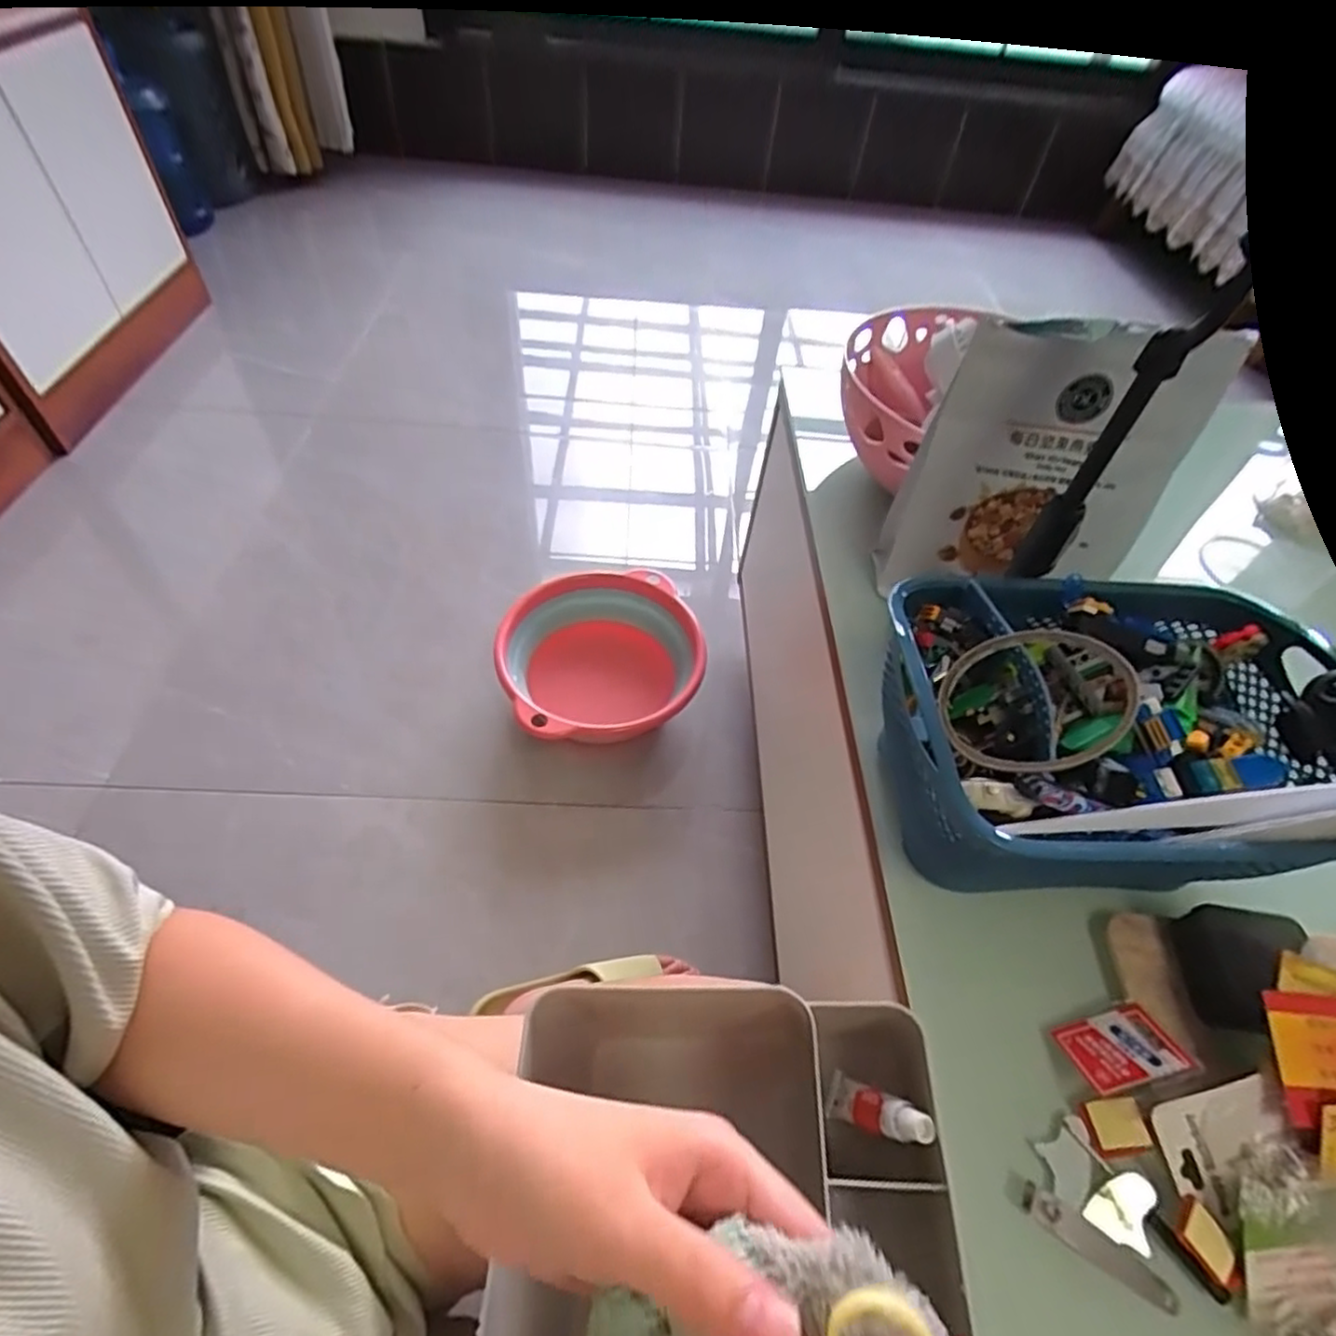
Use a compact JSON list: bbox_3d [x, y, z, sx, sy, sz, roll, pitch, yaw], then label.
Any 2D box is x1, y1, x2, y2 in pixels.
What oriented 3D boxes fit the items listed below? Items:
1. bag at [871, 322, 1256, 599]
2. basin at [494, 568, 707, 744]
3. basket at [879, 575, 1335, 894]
[{"bbox_3d":[0.260,-0.135,0.480,0.168,0.188,0.050,2,52,-4],"label":"bag"},{"bbox_3d":[-0.093,0.000,0.930,0.257,0.136,0.255,3,52,-4],"label":"basin"},{"bbox_3d":[0.243,0.043,0.391,0.240,0.118,0.168,2,52,-4],"label":"basket"}]

